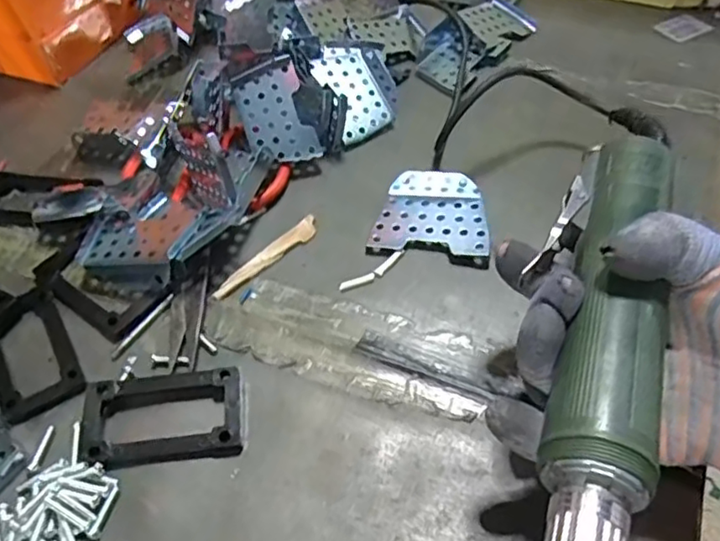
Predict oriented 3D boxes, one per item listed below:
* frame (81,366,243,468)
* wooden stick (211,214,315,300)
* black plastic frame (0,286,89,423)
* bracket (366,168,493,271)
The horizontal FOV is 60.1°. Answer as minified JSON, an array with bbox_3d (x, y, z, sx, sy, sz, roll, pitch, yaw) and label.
[{"bbox_3d":[-0.096,0.071,0.302,0.075,0.009,0.043,-5,51,-2],"label":"frame"},{"bbox_3d":[-0.055,-0.008,0.371,0.013,0.004,0.078,37,61,27],"label":"wooden stick"},{"bbox_3d":[-0.176,0.043,0.330,0.042,0.004,0.077,-31,56,-21],"label":"black plastic frame"},{"bbox_3d":[0.044,-0.033,0.375,0.069,0.021,0.057,8,52,9],"label":"bracket"}]

